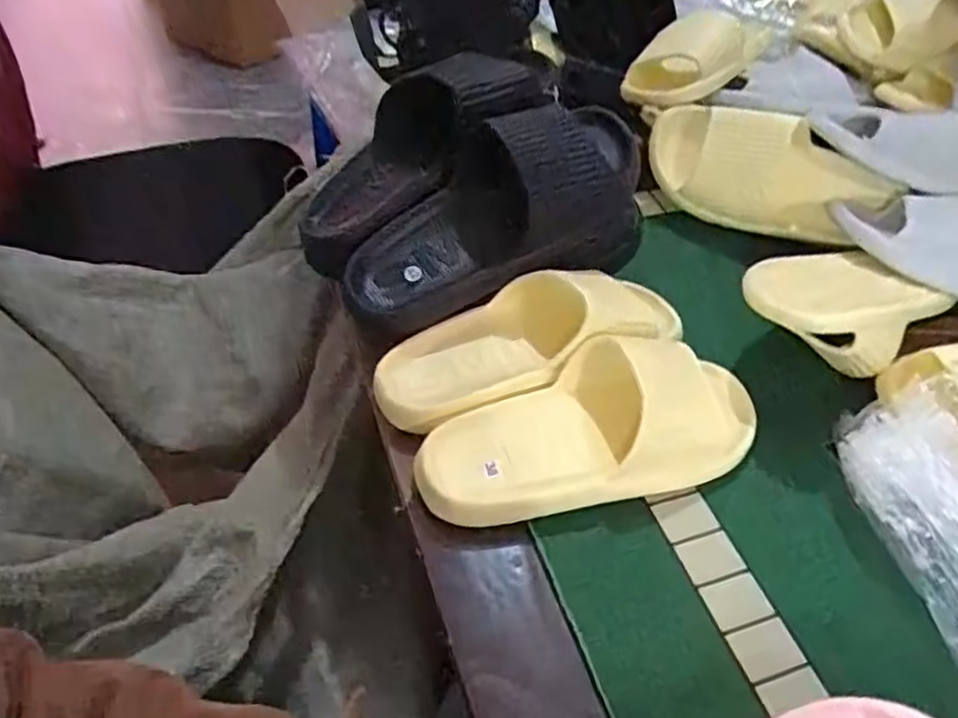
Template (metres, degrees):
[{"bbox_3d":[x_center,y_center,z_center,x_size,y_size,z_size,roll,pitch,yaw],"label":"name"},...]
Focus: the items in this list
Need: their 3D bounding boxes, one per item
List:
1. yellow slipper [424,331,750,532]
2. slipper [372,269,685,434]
[{"bbox_3d":[0.082,0.043,0.488,0.249,0.065,0.100,-12,48,-15],"label":"yellow slipper"},{"bbox_3d":[0.047,-0.021,0.541,0.250,0.060,0.090,-14,48,-17],"label":"slipper"}]

